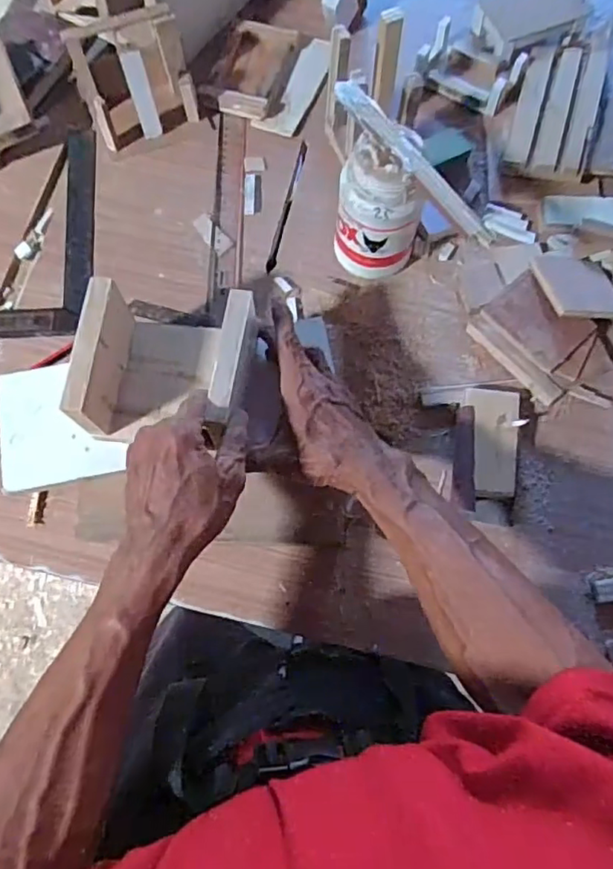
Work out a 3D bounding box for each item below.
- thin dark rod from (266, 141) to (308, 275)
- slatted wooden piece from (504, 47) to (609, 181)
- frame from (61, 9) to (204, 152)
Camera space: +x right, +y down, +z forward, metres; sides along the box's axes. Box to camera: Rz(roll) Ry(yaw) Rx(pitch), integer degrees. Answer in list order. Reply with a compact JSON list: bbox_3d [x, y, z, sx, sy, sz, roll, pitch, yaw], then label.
[{"bbox_3d":[-0.020,-0.247,0.631,0.009,0.004,0.168,12,72,3],"label":"thin dark rod"},{"bbox_3d":[0.279,-0.363,0.656,0.084,0.022,0.189,17,73,5],"label":"slatted wooden piece"},{"bbox_3d":[-0.181,-0.379,0.619,0.115,0.091,0.085,-24,74,-8],"label":"frame"}]

